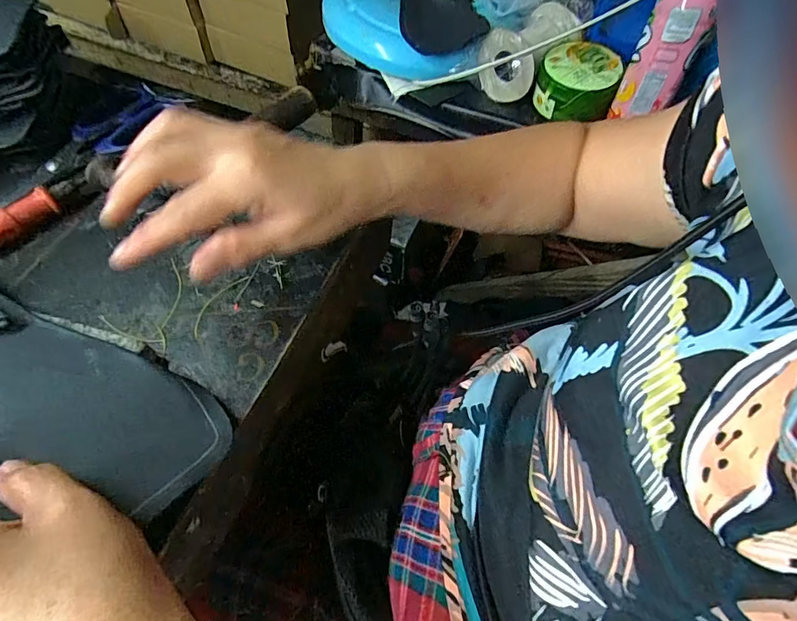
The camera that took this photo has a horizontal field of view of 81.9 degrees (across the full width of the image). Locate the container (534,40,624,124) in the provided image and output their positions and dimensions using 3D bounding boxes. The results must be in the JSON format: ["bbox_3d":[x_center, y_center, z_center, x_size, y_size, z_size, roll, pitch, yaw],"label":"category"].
[{"bbox_3d":[0.227,-0.293,0.590,0.095,0.058,0.094,17,56,8],"label":"container"}]

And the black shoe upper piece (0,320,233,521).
[{"bbox_3d":[-0.168,0.057,0.235,0.150,0.006,0.094,21,45,5],"label":"black shoe upper piece"}]

